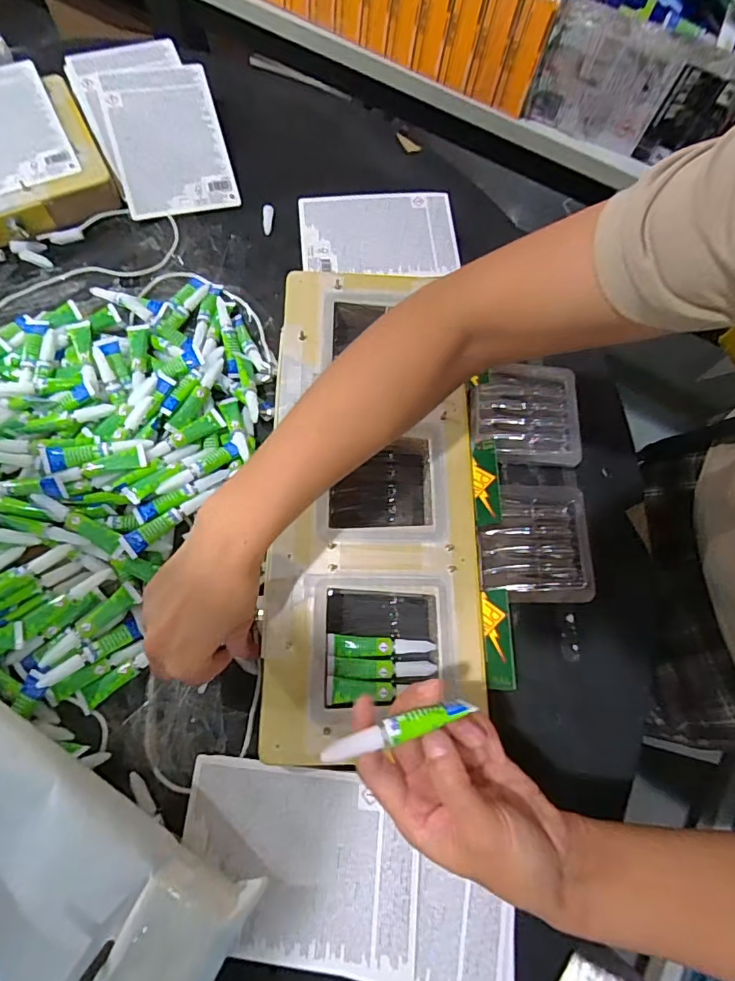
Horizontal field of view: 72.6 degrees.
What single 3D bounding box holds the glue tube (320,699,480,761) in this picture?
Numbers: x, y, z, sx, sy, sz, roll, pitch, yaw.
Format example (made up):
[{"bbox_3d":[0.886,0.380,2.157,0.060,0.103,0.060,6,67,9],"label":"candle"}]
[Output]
[{"bbox_3d":[0.015,0.123,0.256,0.078,0.007,0.010,-14,74,-10],"label":"glue tube"}]

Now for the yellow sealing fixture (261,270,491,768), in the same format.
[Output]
[{"bbox_3d":[0.004,-0.007,0.437,0.166,0.038,0.412,0,72,-2],"label":"yellow sealing fixture"}]

